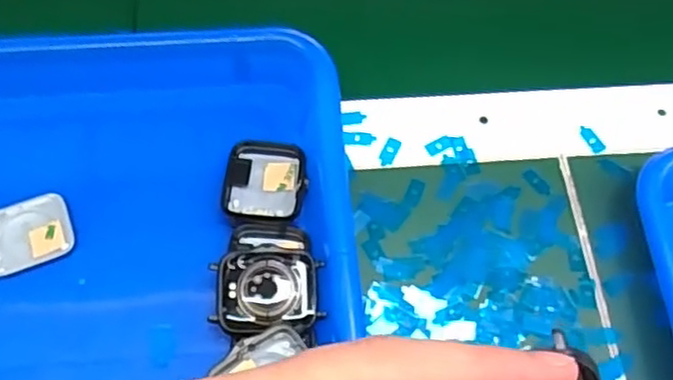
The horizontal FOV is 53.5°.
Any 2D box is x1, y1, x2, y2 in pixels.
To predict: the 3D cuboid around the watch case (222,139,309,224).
[{"bbox_3d":[-0.034,-0.004,0.322,0.037,0.010,0.042,8,64,1],"label":"watch case"}]

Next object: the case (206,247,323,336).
[{"bbox_3d":[-0.030,0.044,0.287,0.045,0.012,0.036,-2,64,-3],"label":"case"}]

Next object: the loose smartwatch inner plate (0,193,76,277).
[{"bbox_3d":[-0.142,0.020,0.306,0.038,0.004,0.032,-22,67,-12],"label":"loose smartwatch inner plate"}]

